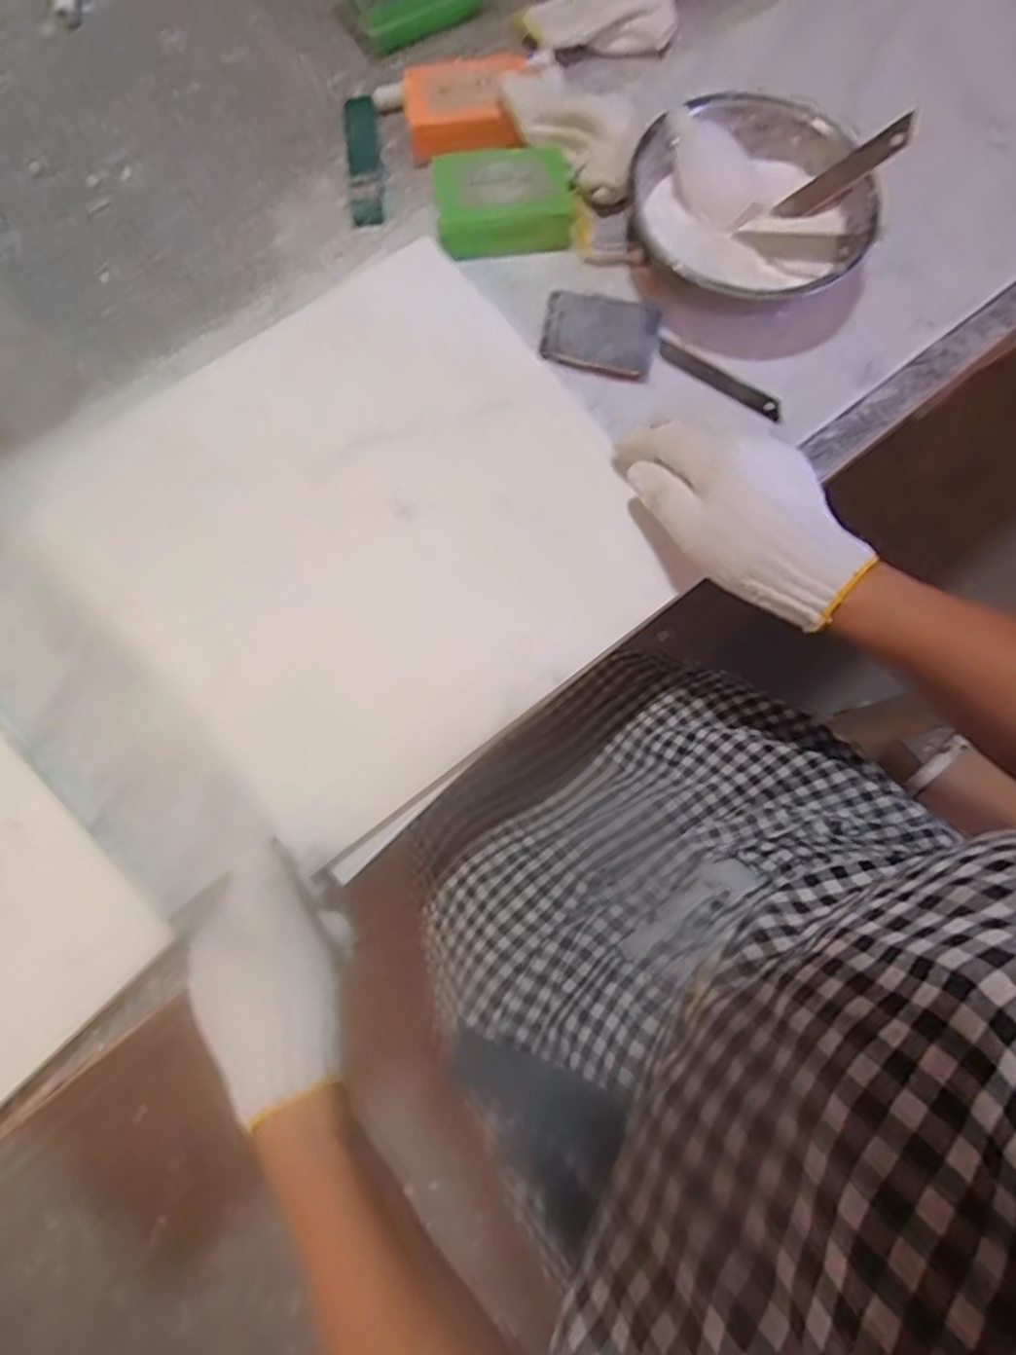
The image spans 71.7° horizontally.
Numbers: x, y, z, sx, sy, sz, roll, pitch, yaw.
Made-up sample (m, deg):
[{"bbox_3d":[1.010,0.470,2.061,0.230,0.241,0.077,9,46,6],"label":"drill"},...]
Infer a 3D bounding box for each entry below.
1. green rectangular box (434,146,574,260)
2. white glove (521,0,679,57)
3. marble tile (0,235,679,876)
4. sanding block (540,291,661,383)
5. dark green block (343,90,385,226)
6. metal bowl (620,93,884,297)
[{"bbox_3d":[-0.005,-0.332,0.495,0.100,0.035,0.065,-8,77,-2],"label":"green rectangular box"},{"bbox_3d":[0.077,-0.519,0.553,0.121,0.021,0.061,-20,78,-5],"label":"white glove"},{"bbox_3d":[-0.087,-0.091,0.427,0.306,0.015,0.293,-37,80,-9],"label":"marble tile"},{"bbox_3d":[0.063,-0.234,0.483,0.077,0.010,0.058,14,77,3],"label":"sanding block"},{"bbox_3d":[-0.107,-0.385,0.522,0.024,0.008,0.111,-6,77,-2],"label":"dark green block"},{"bbox_3d":[0.163,-0.319,0.485,0.153,0.056,0.141,0,77,0],"label":"metal bowl"}]

